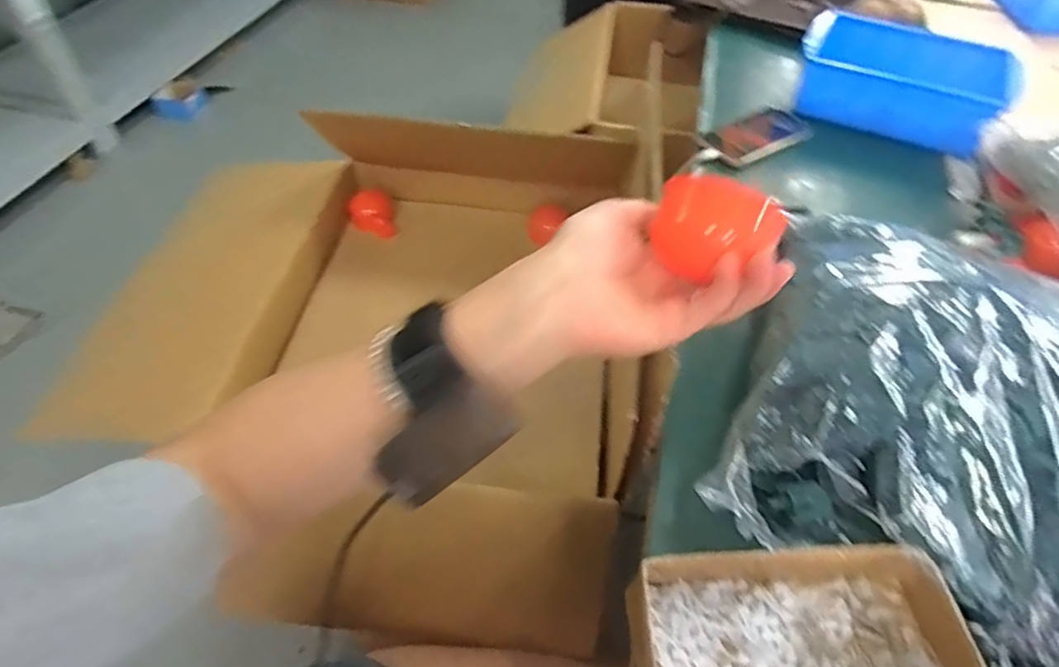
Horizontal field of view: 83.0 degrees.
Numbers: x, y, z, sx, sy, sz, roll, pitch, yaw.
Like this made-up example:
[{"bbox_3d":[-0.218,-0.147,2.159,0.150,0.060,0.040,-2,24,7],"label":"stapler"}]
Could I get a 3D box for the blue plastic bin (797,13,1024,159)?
[{"bbox_3d":[0.497,-0.334,0.809,0.251,0.090,0.177,27,54,20],"label":"blue plastic bin"}]

